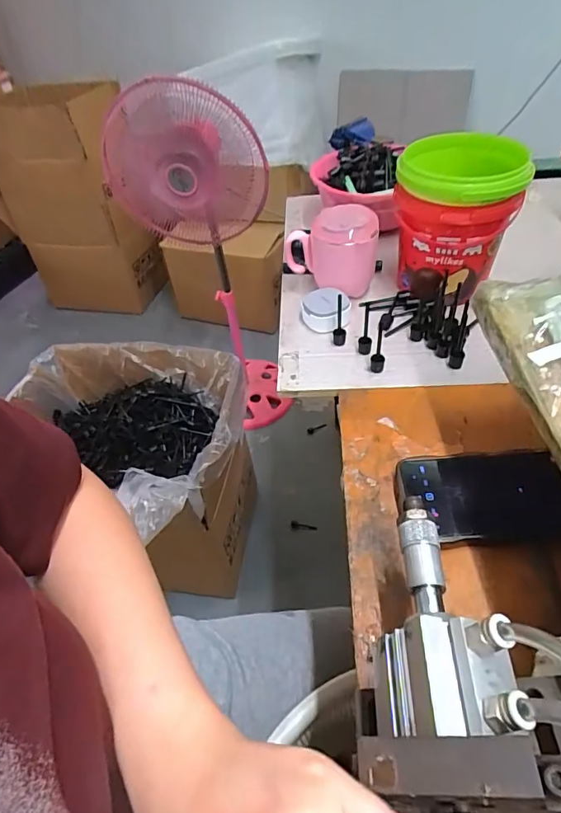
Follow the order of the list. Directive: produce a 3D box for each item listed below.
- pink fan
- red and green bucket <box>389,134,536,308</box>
[{"bbox_3d":[-0.171,-0.306,1.202,0.314,0.861,0.266,-15,46,-8],"label":"pink fan"},{"bbox_3d":[0.197,-0.207,0.545,0.129,0.156,0.133,10,48,16],"label":"red and green bucket"}]

